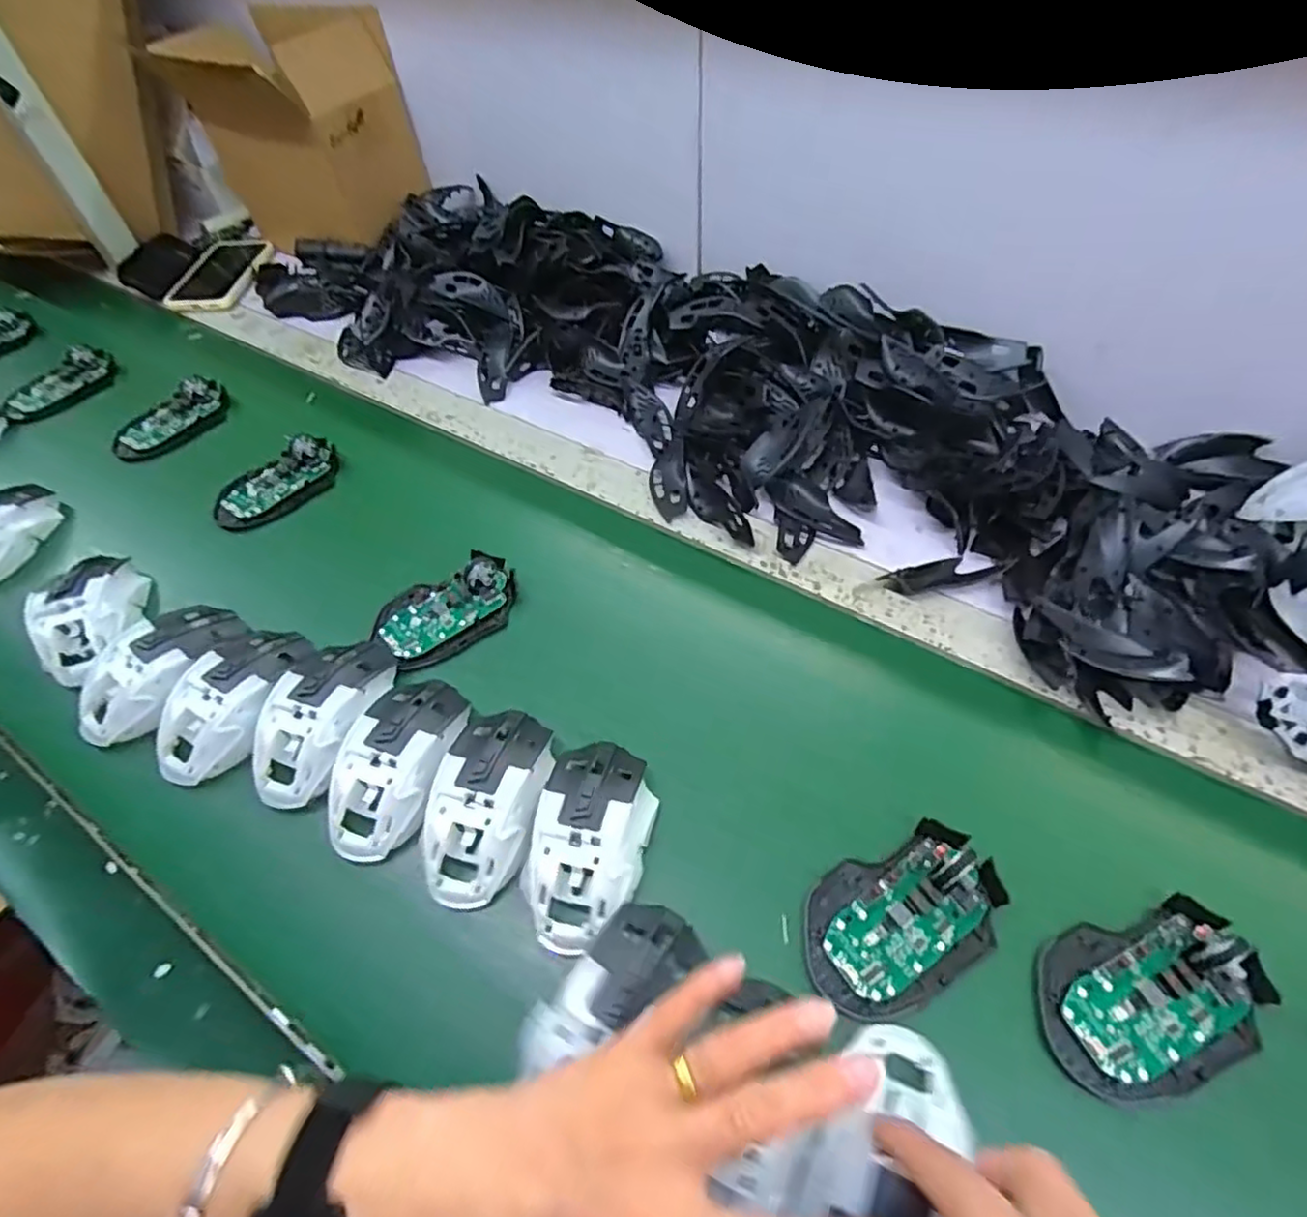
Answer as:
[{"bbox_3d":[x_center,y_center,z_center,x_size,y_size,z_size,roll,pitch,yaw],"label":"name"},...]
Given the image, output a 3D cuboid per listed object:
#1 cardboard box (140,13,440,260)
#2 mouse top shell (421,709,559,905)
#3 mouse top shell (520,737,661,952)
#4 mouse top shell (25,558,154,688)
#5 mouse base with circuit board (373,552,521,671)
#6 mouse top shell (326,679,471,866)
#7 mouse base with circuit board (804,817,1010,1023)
[{"bbox_3d":[-0.434,-0.584,0.799,0.256,0.198,0.195,39,65,22],"label":"cardboard box"},{"bbox_3d":[-0.098,0.117,0.402,0.065,0.035,0.115,8,57,5],"label":"mouse top shell"},{"bbox_3d":[-0.036,0.138,0.389,0.063,0.050,0.115,8,57,5],"label":"mouse top shell"},{"bbox_3d":[-0.442,0.005,0.511,0.059,0.035,0.114,-13,58,-9],"label":"mouse top shell"},{"bbox_3d":[-0.157,0.000,0.502,0.107,0.024,0.072,-25,55,-14],"label":"mouse base with circuit board"},{"bbox_3d":[-0.162,0.096,0.420,0.066,0.034,0.117,14,58,9],"label":"mouse top shell"},{"bbox_3d":[0.135,0.164,0.356,0.114,0.022,0.074,-29,55,-16],"label":"mouse base with circuit board"}]

